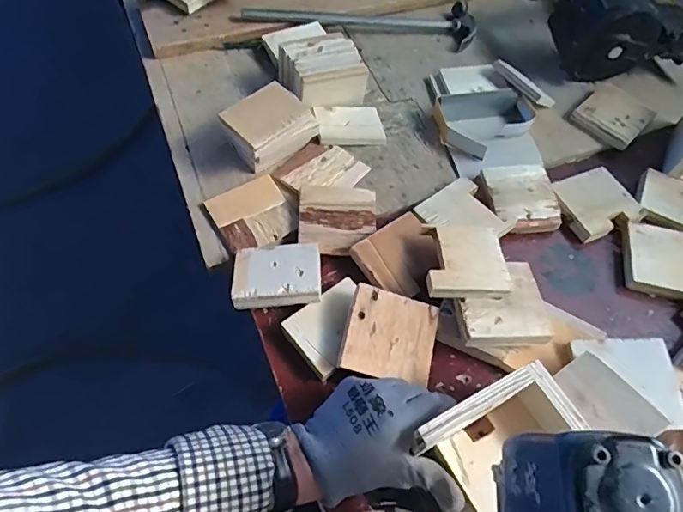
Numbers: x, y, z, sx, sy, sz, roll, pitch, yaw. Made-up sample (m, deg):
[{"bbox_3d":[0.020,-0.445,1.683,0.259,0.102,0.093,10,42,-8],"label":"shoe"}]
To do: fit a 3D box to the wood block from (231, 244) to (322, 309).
[{"bbox_3d":[-0.069,0.020,0.527,0.091,0.024,0.070,-1,62,-6],"label":"wood block"}]

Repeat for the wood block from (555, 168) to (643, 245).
[{"bbox_3d":[0.324,-0.069,0.628,0.099,0.016,0.089,-19,65,-14],"label":"wood block"}]

